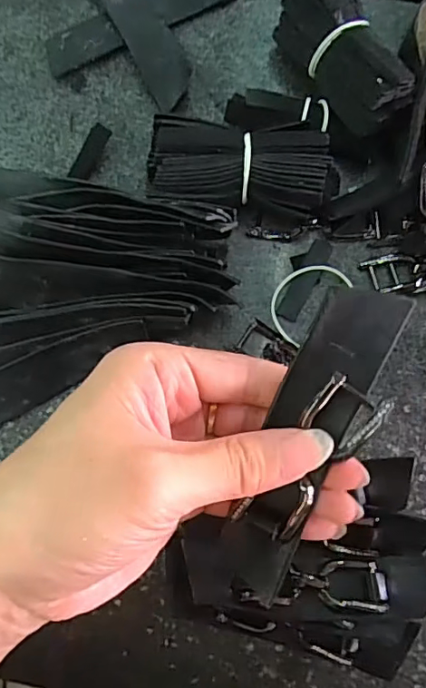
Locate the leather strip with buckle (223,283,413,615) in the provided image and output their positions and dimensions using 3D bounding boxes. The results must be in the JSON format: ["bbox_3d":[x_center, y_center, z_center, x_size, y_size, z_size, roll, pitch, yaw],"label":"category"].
[{"bbox_3d":[0.034,0.039,0.187,0.033,0.015,0.122,22,101,5],"label":"leather strip with buckle"}]

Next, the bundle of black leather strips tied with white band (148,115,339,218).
[{"bbox_3d":[0.015,-0.092,0.273,0.091,0.034,0.048,1,79,1],"label":"bundle of black leather strips tied with white band"}]

